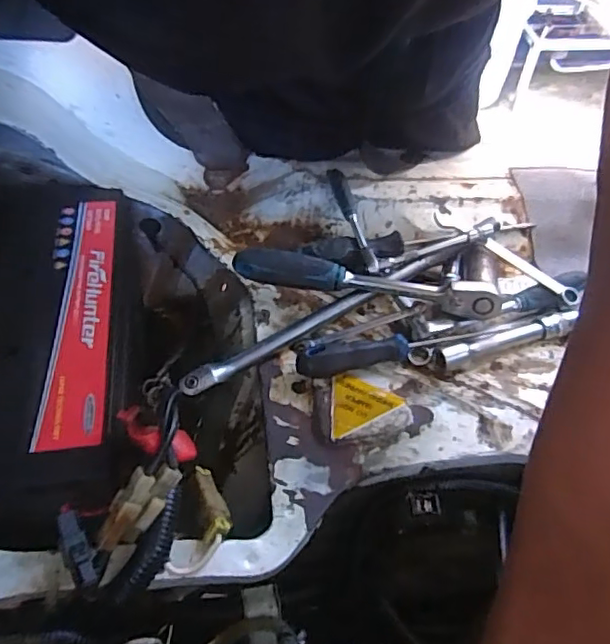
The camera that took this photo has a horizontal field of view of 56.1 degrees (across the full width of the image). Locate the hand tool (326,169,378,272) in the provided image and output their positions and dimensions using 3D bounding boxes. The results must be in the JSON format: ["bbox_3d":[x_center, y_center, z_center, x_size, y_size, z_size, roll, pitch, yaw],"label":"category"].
[{"bbox_3d":[0.048,-0.107,0.580,0.013,0.021,0.139,-12,52,-12],"label":"hand tool"}]

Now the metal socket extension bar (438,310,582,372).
[{"bbox_3d":[0.182,0.016,0.517,0.139,0.022,0.018,-15,53,-15],"label":"metal socket extension bar"}]

